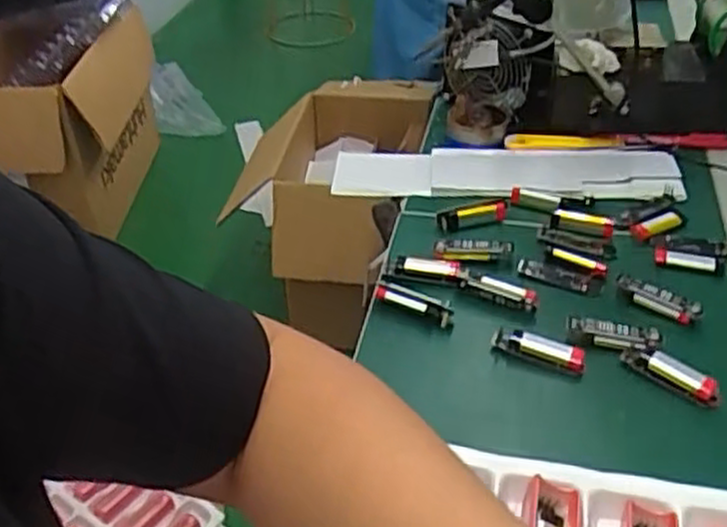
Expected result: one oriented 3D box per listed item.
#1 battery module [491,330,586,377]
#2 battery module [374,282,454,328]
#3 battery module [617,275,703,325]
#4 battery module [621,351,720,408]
[{"bbox_3d":[0.131,0.064,0.577,0.069,0.014,0.019,14,41,21],"label":"battery module"},{"bbox_3d":[0.039,0.030,0.618,0.066,0.012,0.015,20,43,27],"label":"battery module"},{"bbox_3d":[0.234,0.029,0.614,0.065,0.019,0.018,25,45,31],"label":"battery module"},{"bbox_3d":[0.220,0.080,0.553,0.068,0.023,0.017,27,46,32],"label":"battery module"}]

